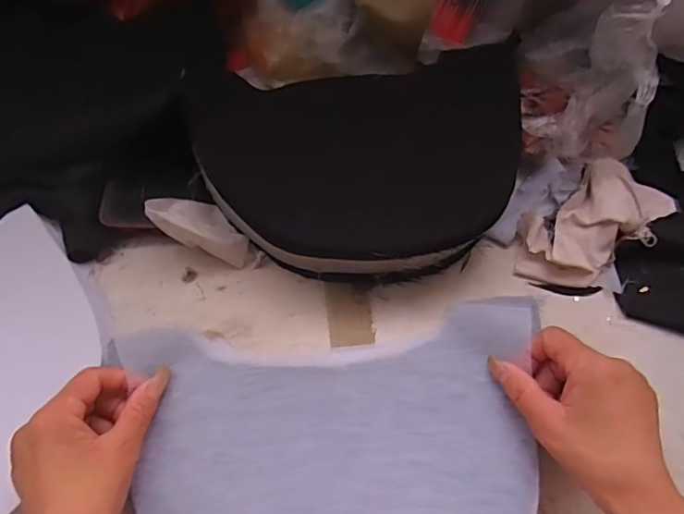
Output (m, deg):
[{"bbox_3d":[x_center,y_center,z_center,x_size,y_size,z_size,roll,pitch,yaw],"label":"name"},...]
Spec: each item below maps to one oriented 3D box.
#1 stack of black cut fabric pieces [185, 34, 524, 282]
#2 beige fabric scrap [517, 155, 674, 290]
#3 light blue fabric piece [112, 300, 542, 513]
[{"bbox_3d":[0.022,-0.075,0.466,0.283,0.074,0.185,-6,61,-3],"label":"stack of black cut fabric pieces"},{"bbox_3d":[0.212,-0.032,0.461,0.143,0.032,0.072,-34,65,-17],"label":"beige fabric scrap"},{"bbox_3d":[0.001,0.133,0.334,0.257,0.015,0.198,-6,61,-3],"label":"light blue fabric piece"}]

